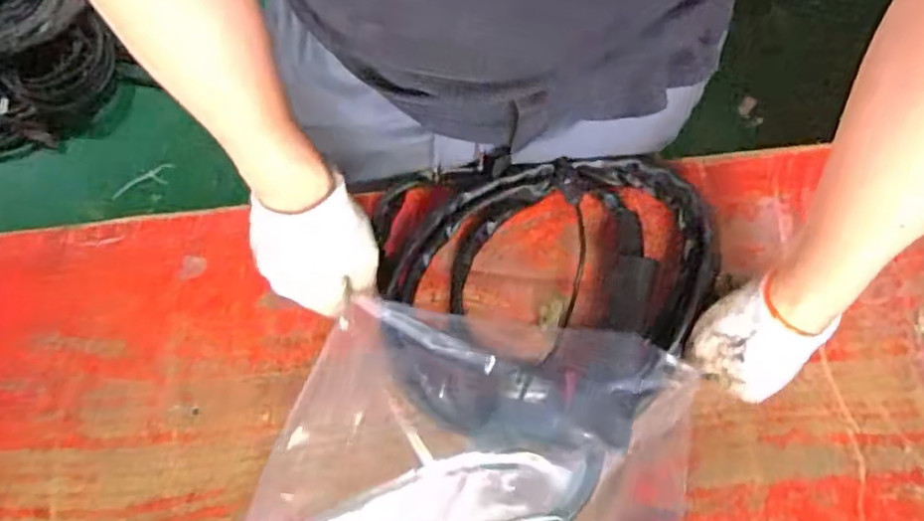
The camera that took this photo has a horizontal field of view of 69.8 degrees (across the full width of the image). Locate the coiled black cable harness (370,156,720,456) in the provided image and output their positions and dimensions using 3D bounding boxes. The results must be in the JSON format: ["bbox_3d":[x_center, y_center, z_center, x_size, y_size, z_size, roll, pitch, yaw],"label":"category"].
[{"bbox_3d":[0.066,0.034,0.549,0.267,0.051,0.233,0,75,1],"label":"coiled black cable harness"}]

